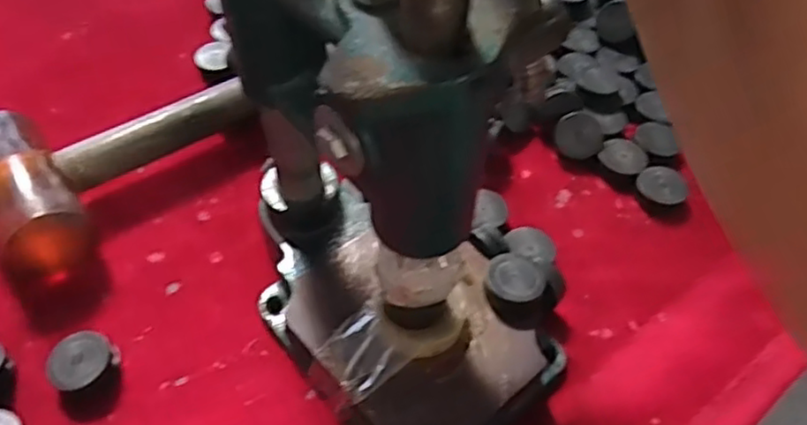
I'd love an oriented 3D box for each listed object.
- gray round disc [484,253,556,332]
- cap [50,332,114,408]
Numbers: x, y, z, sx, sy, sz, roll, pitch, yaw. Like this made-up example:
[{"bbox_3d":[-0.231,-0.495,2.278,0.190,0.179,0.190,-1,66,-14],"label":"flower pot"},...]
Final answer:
[{"bbox_3d":[0.064,0.041,0.375,0.036,0.016,0.040,-32,60,-25],"label":"gray round disc"},{"bbox_3d":[-0.175,0.083,0.368,0.029,0.023,0.032,14,52,8],"label":"cap"}]

